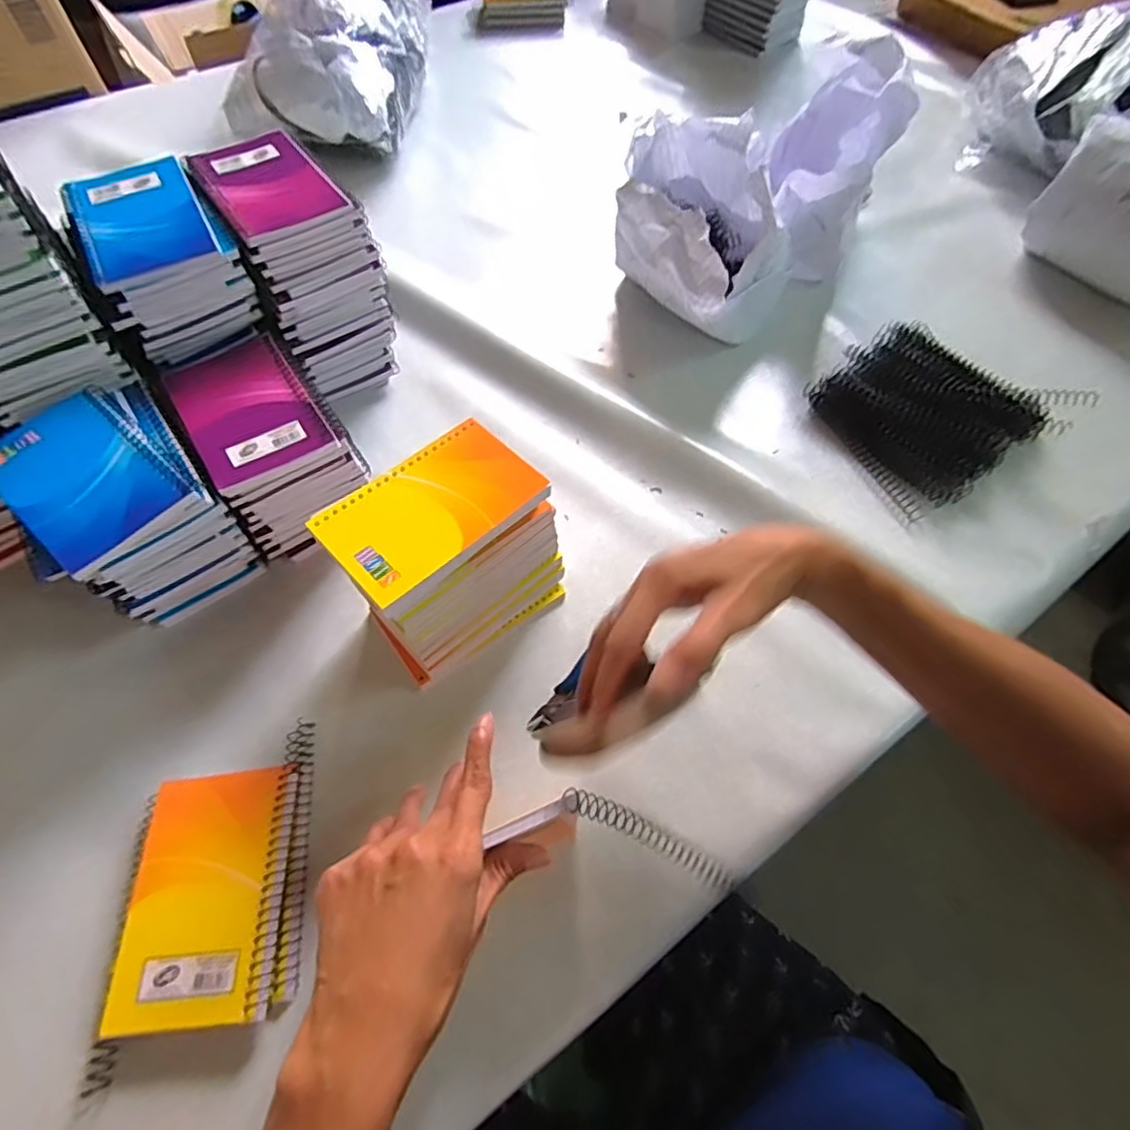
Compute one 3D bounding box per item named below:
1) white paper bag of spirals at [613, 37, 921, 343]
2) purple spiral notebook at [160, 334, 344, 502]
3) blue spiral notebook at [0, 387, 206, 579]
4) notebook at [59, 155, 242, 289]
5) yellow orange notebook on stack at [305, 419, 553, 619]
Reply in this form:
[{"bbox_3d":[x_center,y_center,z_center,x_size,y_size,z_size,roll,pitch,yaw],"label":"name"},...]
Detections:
[{"bbox_3d":[0.195,-0.386,0.626,0.365,0.158,0.189,-39,67,-21],"label":"white paper bag of spirals"},{"bbox_3d":[-0.223,-0.109,0.436,0.082,0.013,0.133,-30,64,-17],"label":"purple spiral notebook"},{"bbox_3d":[-0.302,-0.057,0.388,0.129,0.011,0.083,38,66,20],"label":"blue spiral notebook"},{"bbox_3d":[-0.303,-0.250,0.443,0.089,0.014,0.129,-27,63,-16],"label":"notebook"},{"bbox_3d":[-0.083,-0.036,0.382,0.127,0.011,0.083,-40,67,-21],"label":"yellow orange notebook on stack"}]

